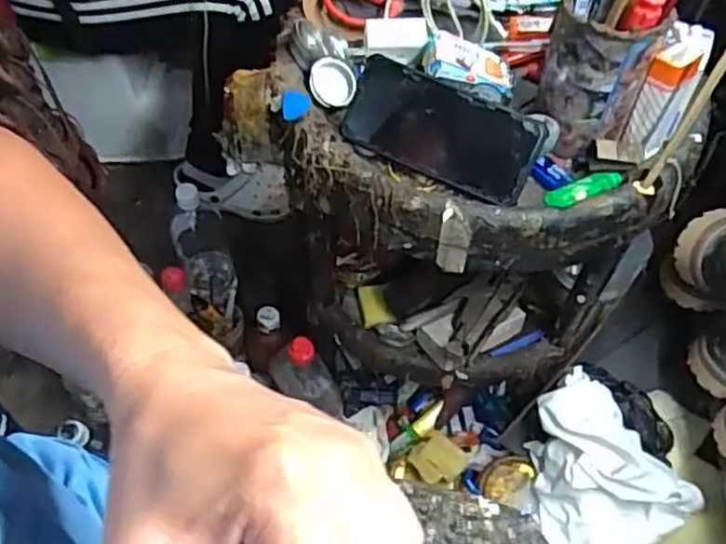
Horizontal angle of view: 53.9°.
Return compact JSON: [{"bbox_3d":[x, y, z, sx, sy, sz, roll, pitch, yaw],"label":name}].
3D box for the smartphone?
[{"bbox_3d":[0.066,-0.119,0.605,0.162,0.075,0.012,24,17,9],"label":"smartphone"}]

